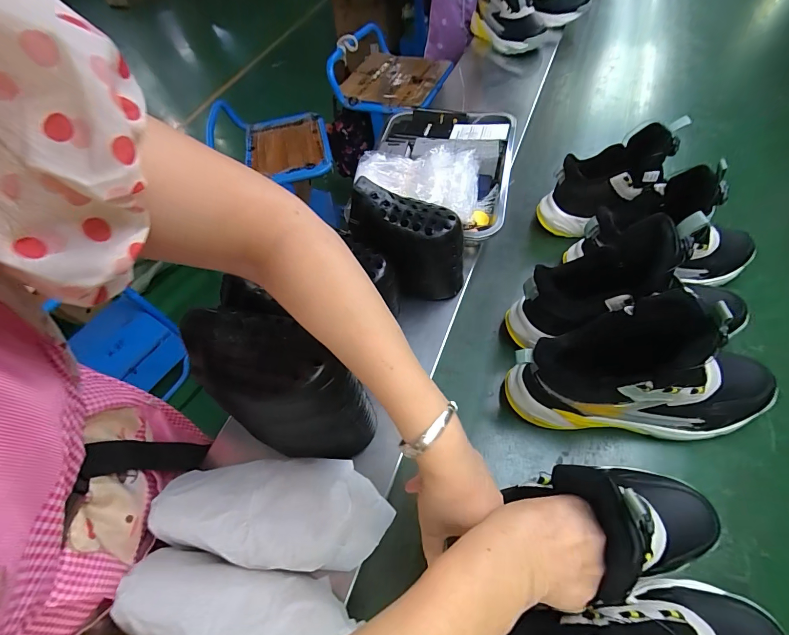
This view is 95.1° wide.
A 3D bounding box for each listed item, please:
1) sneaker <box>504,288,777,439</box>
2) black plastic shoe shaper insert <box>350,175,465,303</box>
[{"bbox_3d":[0.278,0.058,0.387,0.271,0.177,0.090,4,59,6],"label":"sneaker"},{"bbox_3d":[0.017,-0.087,0.502,0.146,0.171,0.081,25,64,21],"label":"black plastic shoe shaper insert"}]

